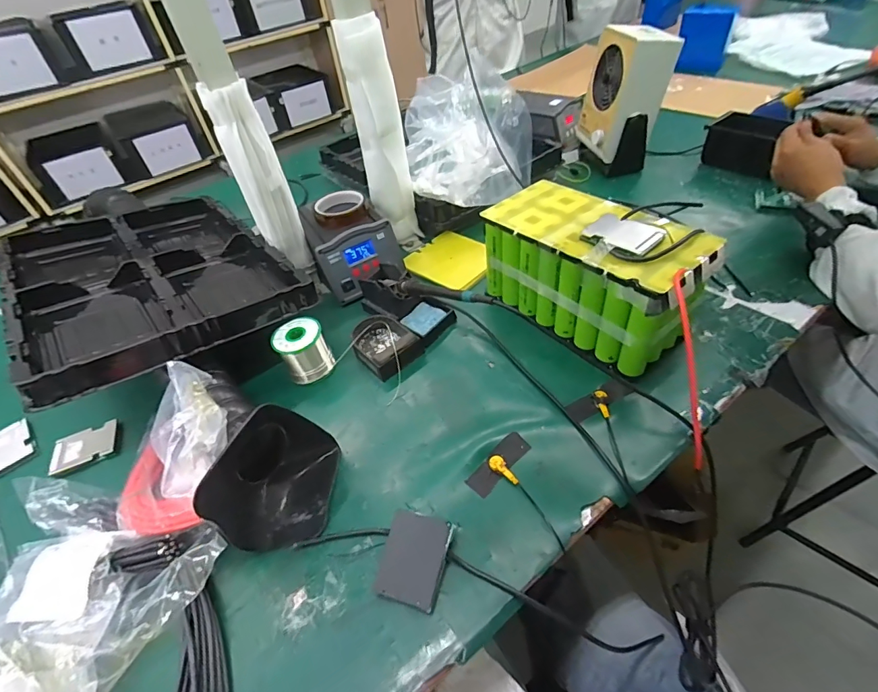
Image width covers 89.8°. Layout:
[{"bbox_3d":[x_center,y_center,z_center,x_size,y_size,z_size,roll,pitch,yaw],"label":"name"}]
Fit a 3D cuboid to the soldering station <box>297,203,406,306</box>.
[{"bbox_3d":[-0.148,-0.174,0.755,0.141,0.100,0.161,-17,46,-9],"label":"soldering station"}]

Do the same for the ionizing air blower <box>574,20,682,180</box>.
[{"bbox_3d":[0.383,-0.514,0.934,0.125,0.251,0.150,-14,46,-6],"label":"ionizing air blower"}]

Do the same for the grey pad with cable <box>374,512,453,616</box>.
[{"bbox_3d":[-0.026,0.212,0.442,0.064,0.005,0.082,5,59,23],"label":"grey pad with cable"}]

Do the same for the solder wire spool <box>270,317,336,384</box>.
[{"bbox_3d":[-0.197,0.005,0.642,0.069,0.070,0.061,-27,49,-18],"label":"solder wire spool"}]

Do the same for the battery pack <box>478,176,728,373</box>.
[{"bbox_3d":[0.205,-0.108,0.611,0.145,0.149,0.283,-36,52,-24],"label":"battery pack"}]

